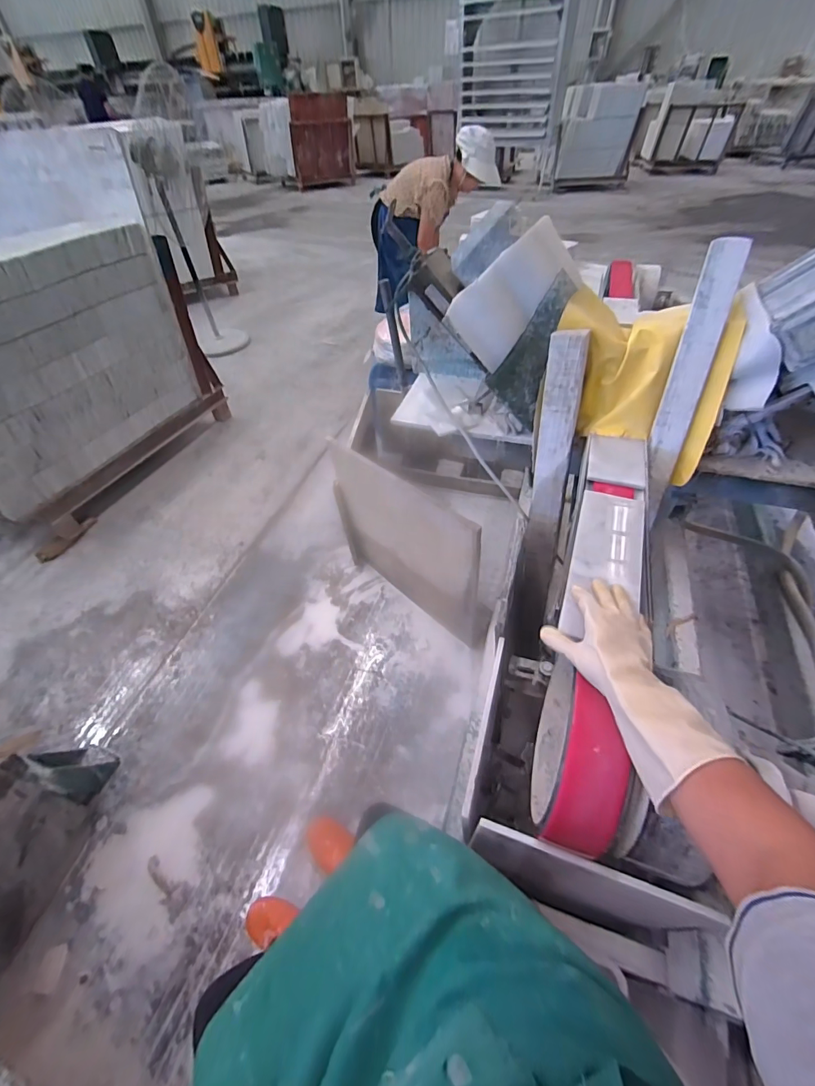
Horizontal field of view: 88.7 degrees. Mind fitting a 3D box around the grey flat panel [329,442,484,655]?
[{"bbox_3d":[-0.003,0.021,1.285,0.556,0.609,0.031,34,61,32],"label":"grey flat panel"}]

